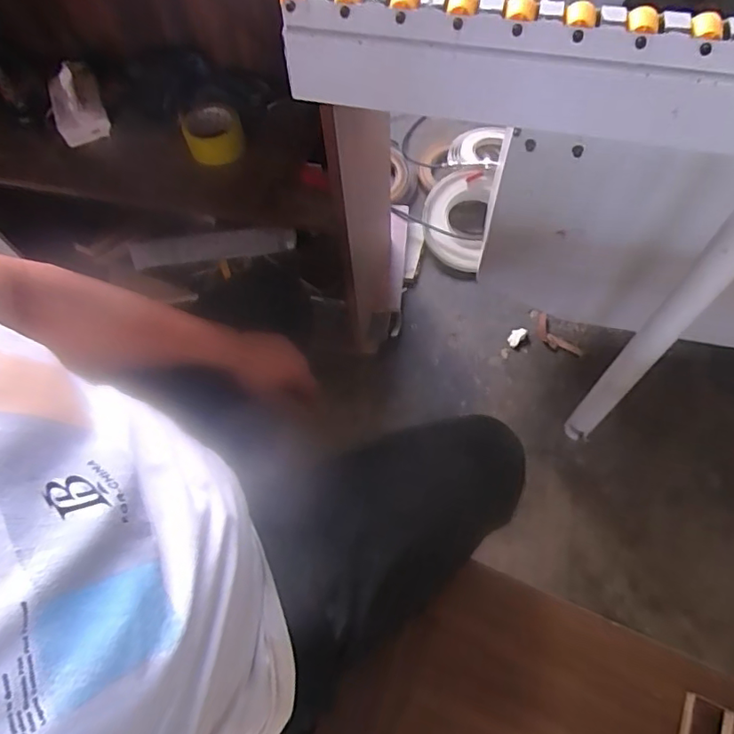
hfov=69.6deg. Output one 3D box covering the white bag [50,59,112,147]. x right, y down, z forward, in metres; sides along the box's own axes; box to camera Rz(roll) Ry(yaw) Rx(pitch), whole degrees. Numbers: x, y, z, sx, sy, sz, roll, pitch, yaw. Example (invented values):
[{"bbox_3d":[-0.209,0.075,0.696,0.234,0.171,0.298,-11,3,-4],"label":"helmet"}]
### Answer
[{"bbox_3d":[-0.540,-0.489,0.986,0.095,0.076,0.159,-21,65,-7],"label":"white bag"}]

